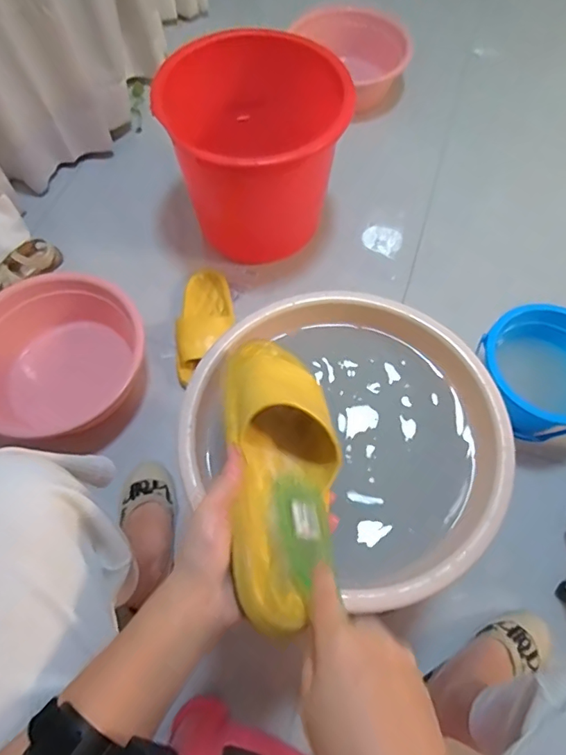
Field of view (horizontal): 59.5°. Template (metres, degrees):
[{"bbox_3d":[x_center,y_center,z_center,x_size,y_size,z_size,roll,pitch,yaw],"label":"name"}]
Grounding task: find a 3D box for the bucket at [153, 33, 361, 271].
[{"bbox_3d":[-0.042,-0.399,0.930,0.283,0.318,0.265,0,65,0],"label":"bucket"}]

